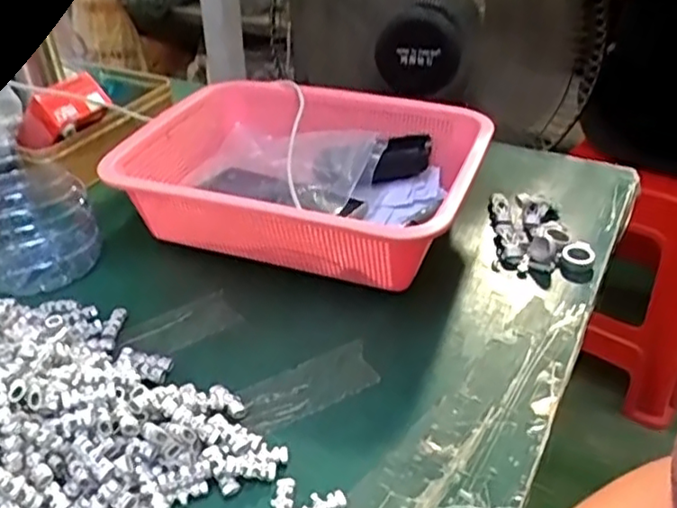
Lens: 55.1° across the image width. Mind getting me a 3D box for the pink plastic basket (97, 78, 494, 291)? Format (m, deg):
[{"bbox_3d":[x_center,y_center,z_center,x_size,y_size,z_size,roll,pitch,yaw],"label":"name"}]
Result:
[{"bbox_3d":[-0.030,-0.065,0.587,0.295,0.096,0.211,12,38,17],"label":"pink plastic basket"}]

